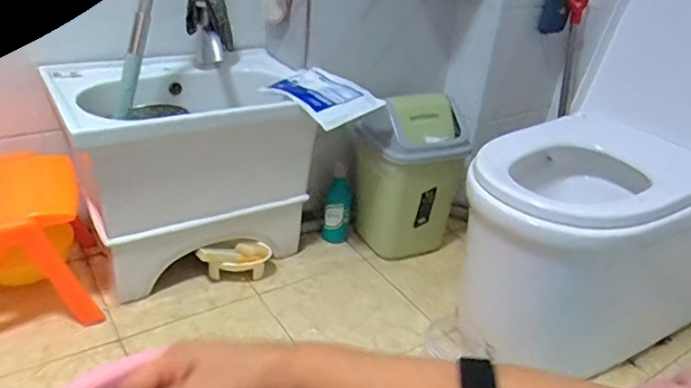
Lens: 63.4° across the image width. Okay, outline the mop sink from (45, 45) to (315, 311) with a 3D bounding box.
[{"bbox_3d":[-0.371,-0.077,1.394,0.578,0.454,0.431,-13,34,-30],"label":"mop sink"}]

